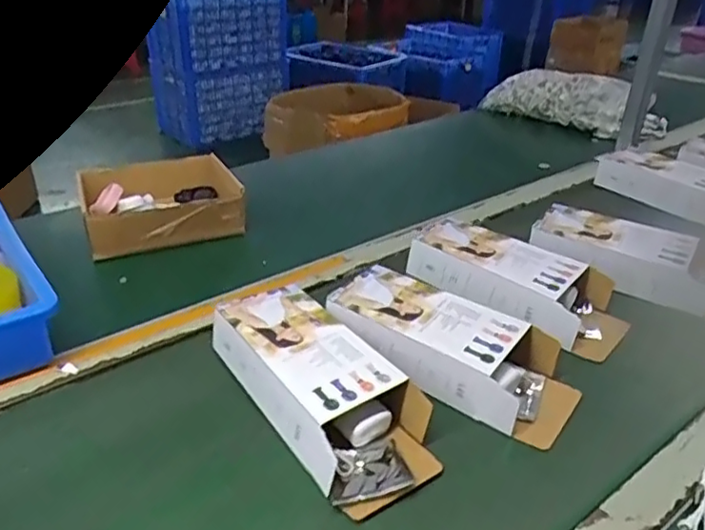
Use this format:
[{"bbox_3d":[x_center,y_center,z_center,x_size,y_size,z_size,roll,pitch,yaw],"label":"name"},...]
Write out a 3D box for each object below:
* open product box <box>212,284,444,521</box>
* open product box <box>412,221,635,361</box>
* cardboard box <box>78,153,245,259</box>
[{"bbox_3d":[-0.029,0.109,0.580,0.110,0.065,0.253,-19,34,-32],"label":"open product box"},{"bbox_3d":[0.196,0.019,0.749,0.258,0.057,0.108,20,38,28],"label":"open product box"},{"bbox_3d":[-0.281,-0.094,0.909,0.206,0.063,0.195,-13,35,-19],"label":"cardboard box"}]

